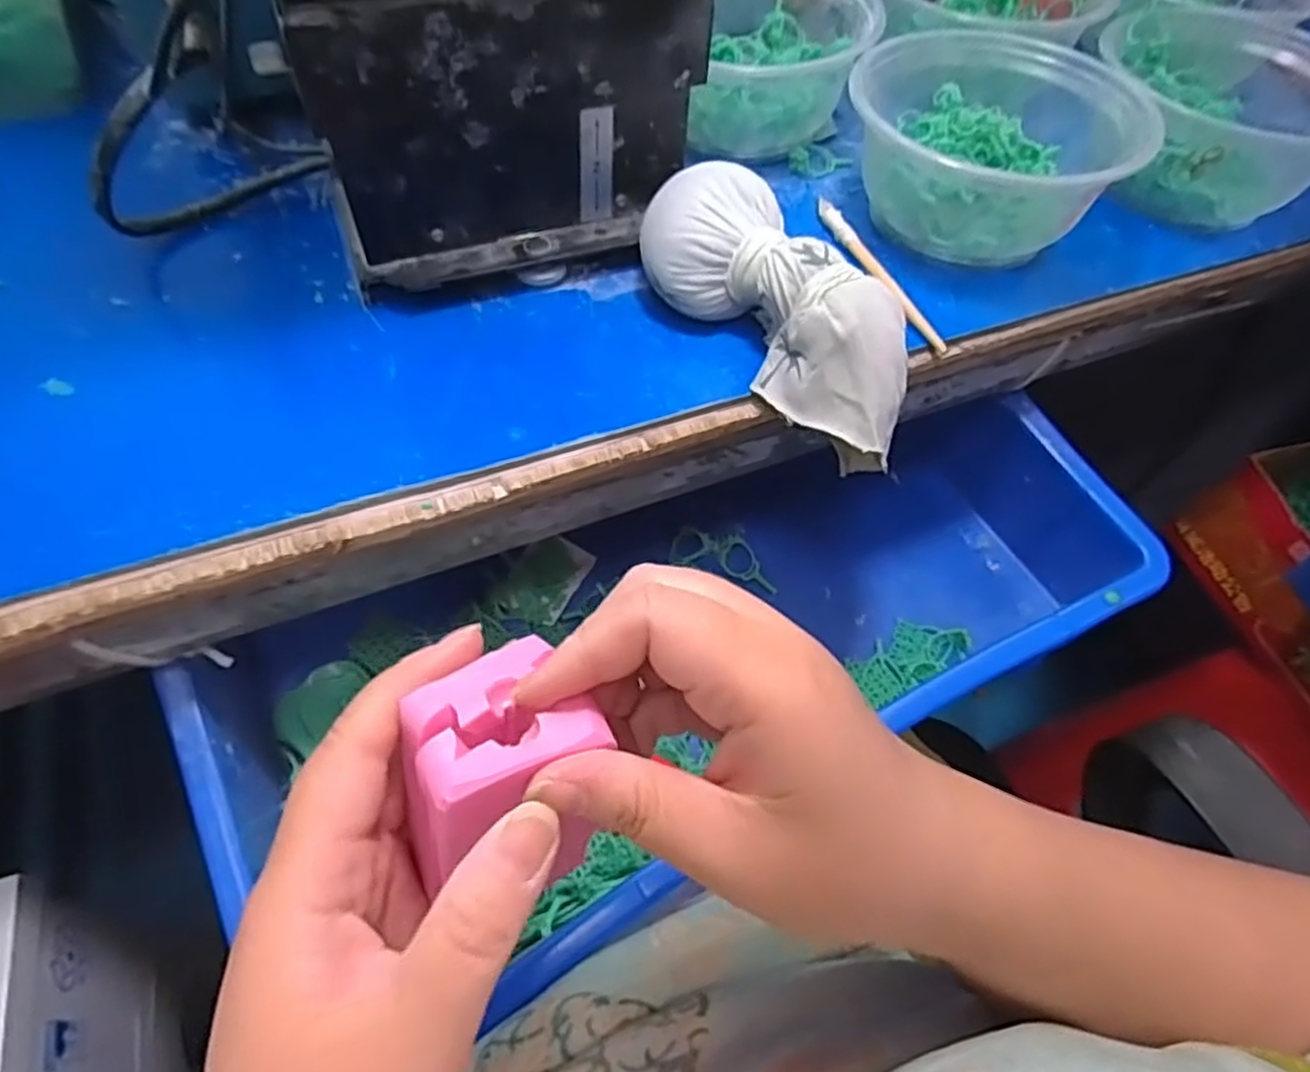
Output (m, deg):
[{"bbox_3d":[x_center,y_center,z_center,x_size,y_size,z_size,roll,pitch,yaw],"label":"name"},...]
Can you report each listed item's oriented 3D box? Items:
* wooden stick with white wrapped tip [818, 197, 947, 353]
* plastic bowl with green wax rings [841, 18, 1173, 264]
[{"bbox_3d":[0.105,-0.126,0.359,0.008,0.008,0.109,-18,58,-15],"label":"wooden stick with white wrapped tip"},{"bbox_3d":[0.169,-0.196,0.376,0.131,0.056,0.148,33,60,18],"label":"plastic bowl with green wax rings"}]

